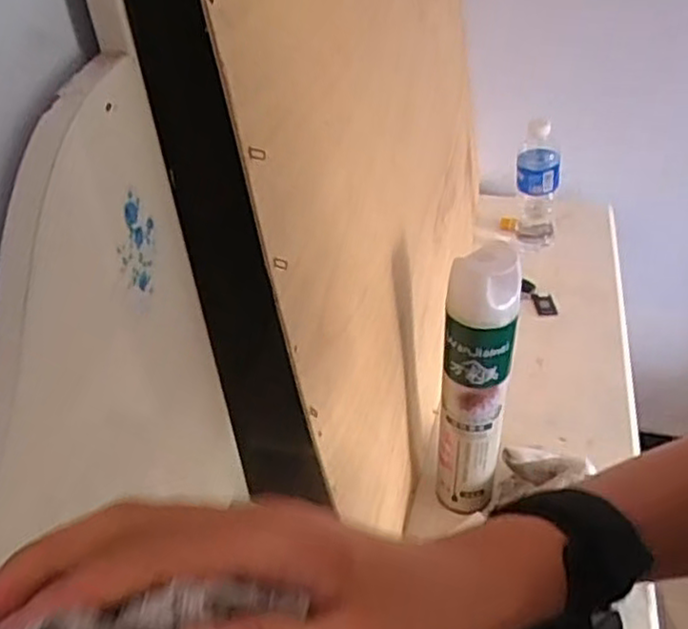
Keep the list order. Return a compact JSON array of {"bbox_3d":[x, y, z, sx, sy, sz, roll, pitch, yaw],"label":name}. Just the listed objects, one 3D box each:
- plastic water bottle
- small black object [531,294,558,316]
[{"bbox_3d":[0.304,-0.196,1.143,0.083,0.221,0.070,8,42,13],"label":"plastic water bottle"},{"bbox_3d":[0.308,-0.015,1.098,0.032,0.008,0.052,-5,41,-2],"label":"small black object"}]

